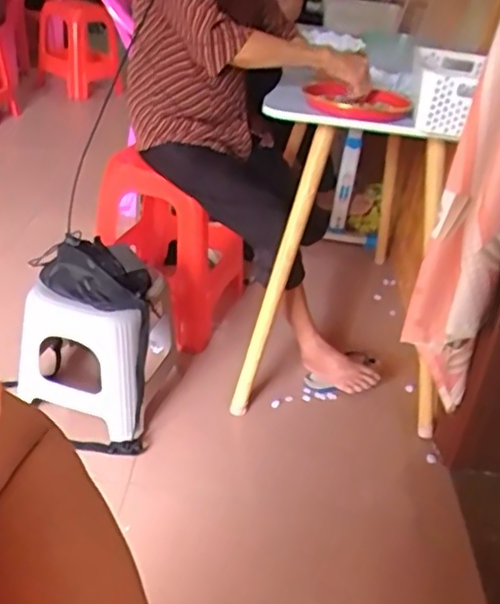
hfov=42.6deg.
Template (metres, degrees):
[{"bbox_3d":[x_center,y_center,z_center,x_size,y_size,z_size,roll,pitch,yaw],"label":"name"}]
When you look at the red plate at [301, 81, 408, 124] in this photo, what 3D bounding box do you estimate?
[{"bbox_3d":[0.214,-0.404,1.305,0.194,0.046,0.195,7,32,-1],"label":"red plate"}]

